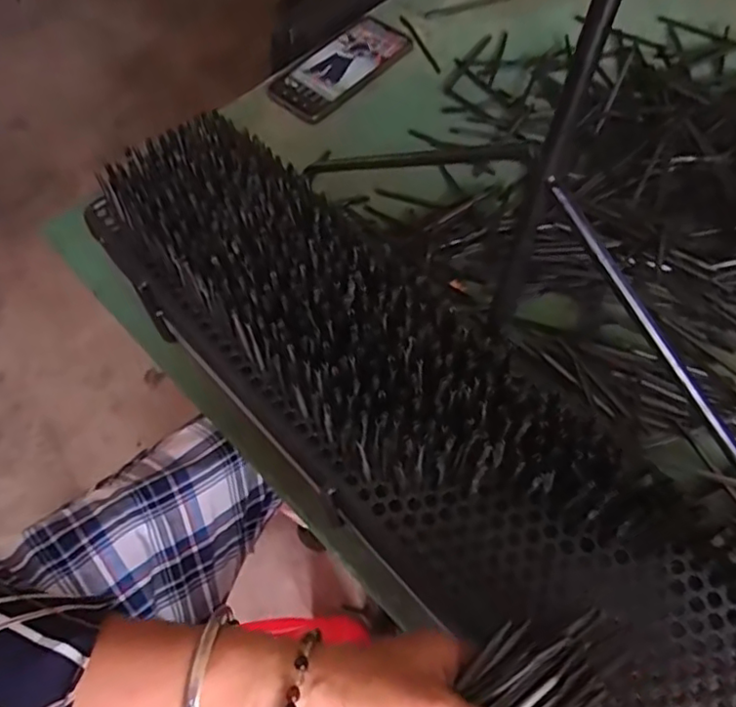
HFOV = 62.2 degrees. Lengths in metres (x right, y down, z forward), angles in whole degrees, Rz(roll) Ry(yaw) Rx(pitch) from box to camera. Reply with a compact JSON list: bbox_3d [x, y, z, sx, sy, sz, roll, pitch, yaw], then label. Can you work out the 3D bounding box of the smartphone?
[{"bbox_3d":[-0.031,-0.312,0.661,0.083,0.011,0.160,37,69,21],"label":"smartphone"}]

